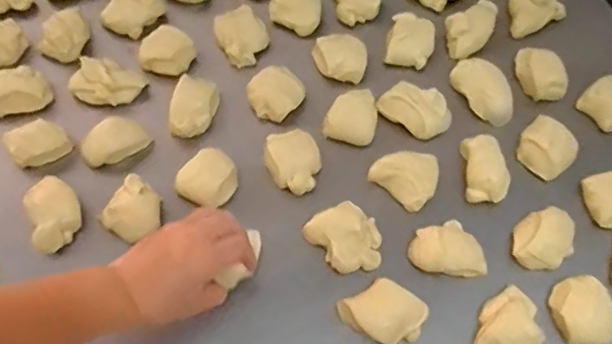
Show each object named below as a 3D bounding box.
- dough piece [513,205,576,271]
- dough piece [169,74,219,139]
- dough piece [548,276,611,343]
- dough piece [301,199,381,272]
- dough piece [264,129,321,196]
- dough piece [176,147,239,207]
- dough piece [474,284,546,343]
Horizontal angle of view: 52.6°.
[{"bbox_3d":[0.242,0.069,0.627,0.066,0.024,0.054,-35,70,-18],"label":"dough piece"},{"bbox_3d":[-0.125,-0.069,0.692,0.051,0.039,0.074,12,63,3],"label":"dough piece"},{"bbox_3d":[0.267,0.135,0.593,0.049,0.035,0.065,-27,67,-15],"label":"dough piece"},{"bbox_3d":[0.042,0.066,0.620,0.060,0.033,0.075,-39,71,-20],"label":"dough piece"},{"bbox_3d":[-0.013,-0.008,0.658,0.056,0.027,0.065,-10,64,-8],"label":"dough piece"},{"bbox_3d":[-0.102,0.008,0.640,0.052,0.030,0.058,35,67,14],"label":"dough piece"},{"bbox_3d":[0.196,0.144,0.588,0.057,0.026,0.069,16,63,5],"label":"dough piece"}]

